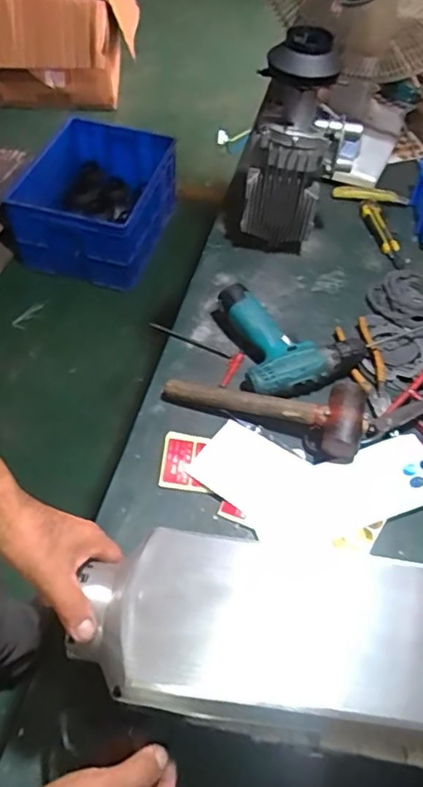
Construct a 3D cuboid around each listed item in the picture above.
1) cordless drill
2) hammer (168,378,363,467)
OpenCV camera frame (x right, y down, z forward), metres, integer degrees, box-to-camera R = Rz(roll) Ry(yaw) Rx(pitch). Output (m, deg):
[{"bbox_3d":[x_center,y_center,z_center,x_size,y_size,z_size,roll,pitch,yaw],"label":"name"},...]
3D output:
[{"bbox_3d":[0.122,-0.089,0.857,0.186,0.056,0.191,-12,56,-13],"label":"cordless drill"},{"bbox_3d":[0.076,0.004,0.785,0.278,0.067,0.091,22,56,11],"label":"hammer"}]

